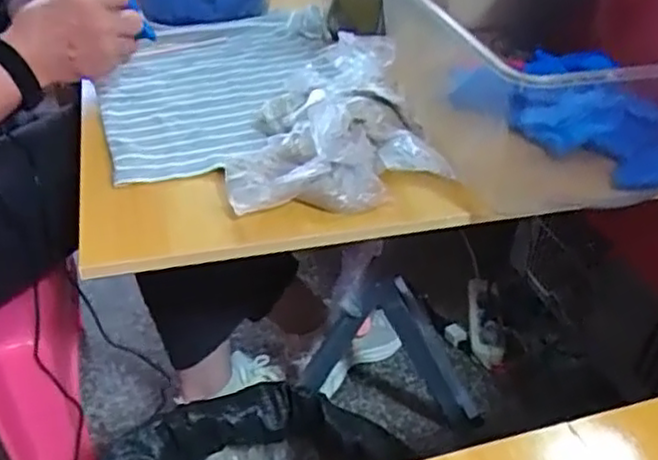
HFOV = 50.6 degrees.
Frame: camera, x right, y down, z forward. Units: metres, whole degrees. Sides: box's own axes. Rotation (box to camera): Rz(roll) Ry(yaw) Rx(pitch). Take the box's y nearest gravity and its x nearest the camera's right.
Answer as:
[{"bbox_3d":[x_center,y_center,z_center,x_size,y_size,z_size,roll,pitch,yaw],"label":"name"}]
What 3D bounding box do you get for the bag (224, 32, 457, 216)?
[{"bbox_3d":[-0.008,-0.116,0.679,0.193,0.061,0.268,-4,38,-11],"label":"bag"}]

